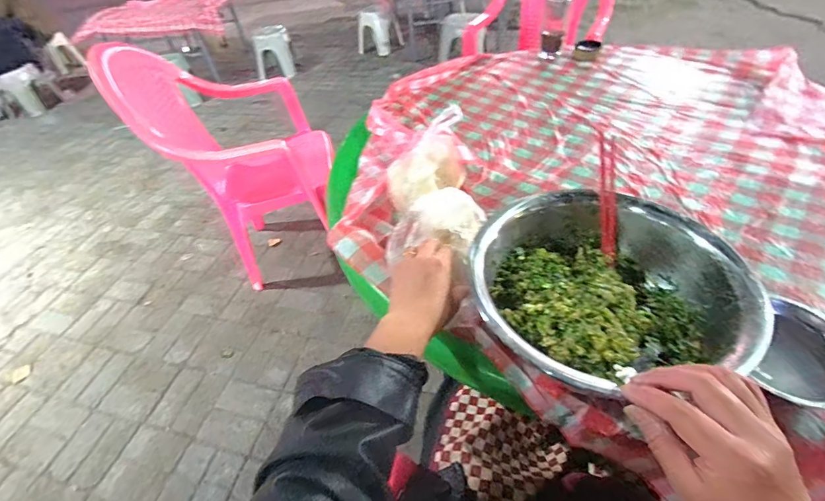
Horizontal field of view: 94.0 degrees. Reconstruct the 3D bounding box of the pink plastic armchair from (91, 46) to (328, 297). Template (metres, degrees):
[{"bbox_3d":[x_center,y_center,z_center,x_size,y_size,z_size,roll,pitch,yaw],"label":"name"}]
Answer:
[{"bbox_3d":[-0.566,-0.320,1.355,0.554,0.785,0.495,-19,47,-12],"label":"pink plastic armchair"}]

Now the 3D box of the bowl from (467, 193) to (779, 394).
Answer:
[{"bbox_3d":[0.220,0.041,0.471,0.285,0.090,0.270,-1,47,2],"label":"bowl"}]

